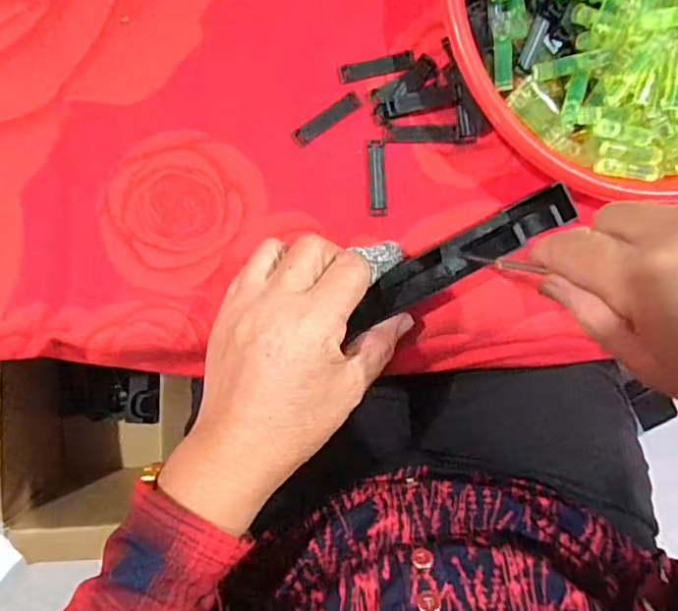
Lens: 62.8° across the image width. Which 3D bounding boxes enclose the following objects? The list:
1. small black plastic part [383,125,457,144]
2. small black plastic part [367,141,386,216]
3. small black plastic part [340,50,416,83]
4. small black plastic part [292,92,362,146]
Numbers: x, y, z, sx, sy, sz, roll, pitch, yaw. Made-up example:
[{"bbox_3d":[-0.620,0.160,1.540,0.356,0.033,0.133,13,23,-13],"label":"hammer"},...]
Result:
[{"bbox_3d":[0.049,-0.104,0.337,0.044,0.004,0.010,-4,92,-4],"label":"small black plastic part"},{"bbox_3d":[0.023,-0.077,0.336,0.010,0.004,0.045,-3,92,-4],"label":"small black plastic part"},{"bbox_3d":[0.023,-0.144,0.334,0.046,0.004,0.011,-14,93,-4],"label":"small black plastic part"},{"bbox_3d":[-0.007,-0.112,0.333,0.046,0.004,0.010,-36,94,-2],"label":"small black plastic part"}]

